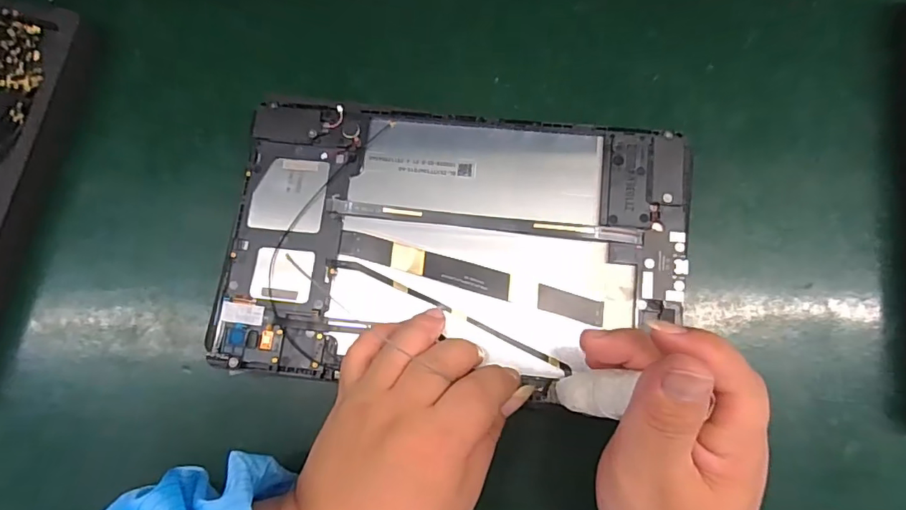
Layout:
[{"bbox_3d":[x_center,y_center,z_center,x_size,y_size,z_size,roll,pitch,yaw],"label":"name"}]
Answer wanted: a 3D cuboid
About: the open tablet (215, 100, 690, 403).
[{"bbox_3d":[0.000,-0.005,0.270,0.237,0.008,0.144,6,82,3],"label":"open tablet"}]

